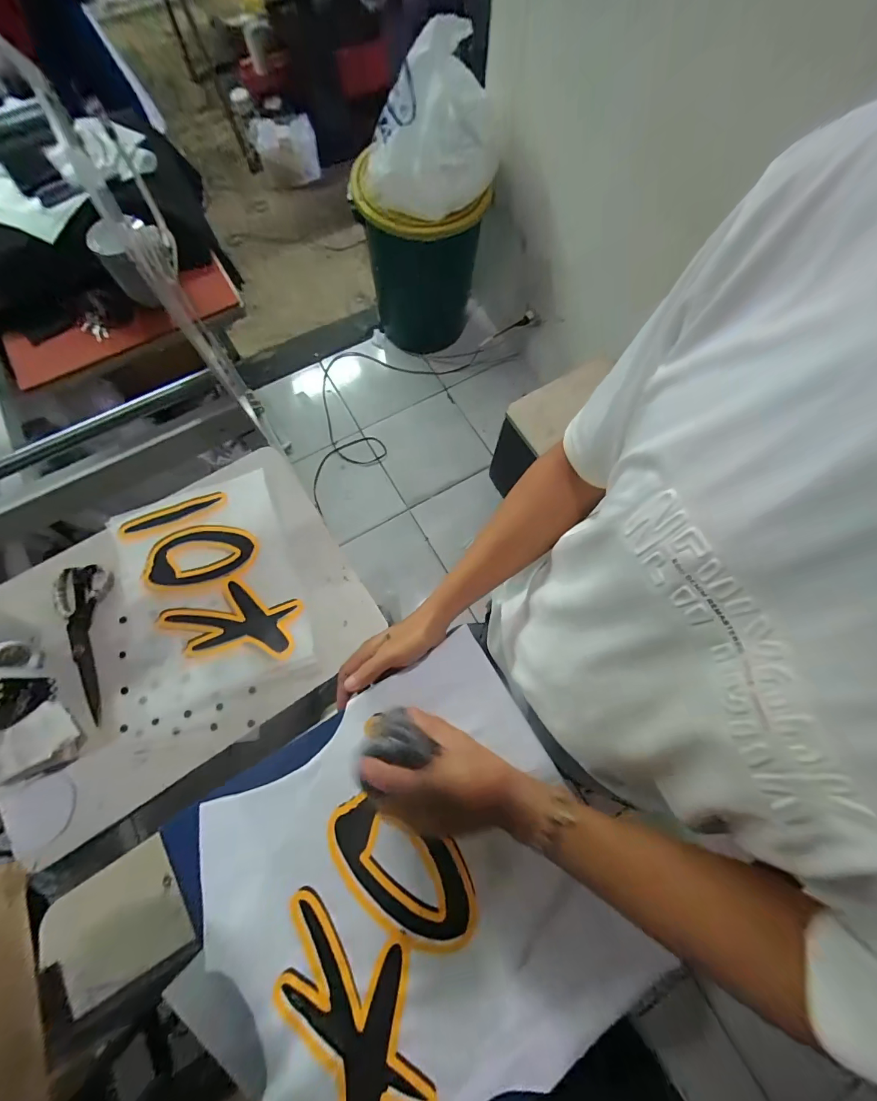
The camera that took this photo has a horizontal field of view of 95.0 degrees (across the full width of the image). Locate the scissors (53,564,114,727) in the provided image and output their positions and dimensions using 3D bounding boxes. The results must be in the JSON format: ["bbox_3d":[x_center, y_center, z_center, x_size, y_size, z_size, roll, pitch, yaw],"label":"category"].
[{"bbox_3d":[-0.519,0.130,0.587,0.072,0.014,0.229,-13,73,-5],"label":"scissors"}]

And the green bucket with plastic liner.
[{"bbox_3d":[-0.047,-1.079,1.371,0.414,0.865,0.383,0,73,0],"label":"green bucket with plastic liner"}]

